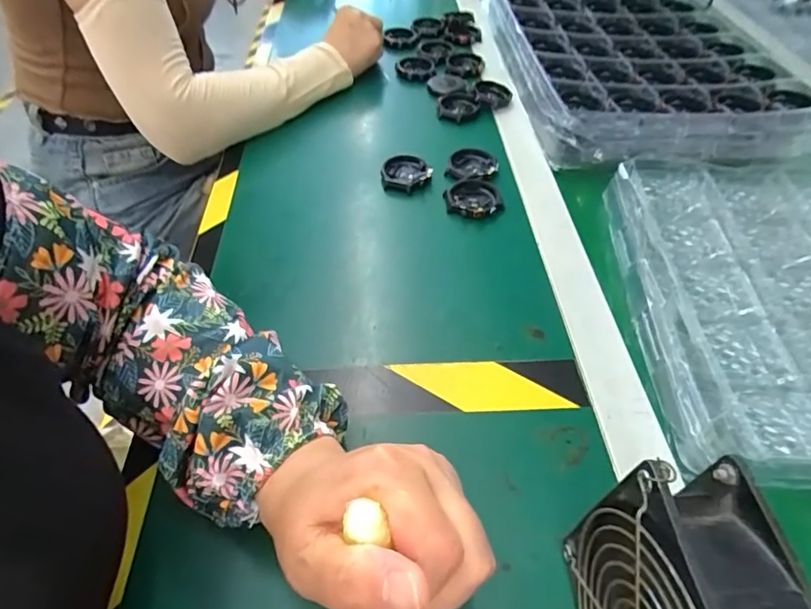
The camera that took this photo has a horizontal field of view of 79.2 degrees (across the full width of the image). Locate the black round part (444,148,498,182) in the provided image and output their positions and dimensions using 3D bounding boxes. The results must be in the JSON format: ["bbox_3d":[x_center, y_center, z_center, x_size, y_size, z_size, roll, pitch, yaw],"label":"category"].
[{"bbox_3d":[0.069,-0.143,0.506,0.046,0.009,0.054,31,54,22],"label":"black round part"}]

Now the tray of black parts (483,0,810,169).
[{"bbox_3d":[0.299,-0.333,0.653,0.325,0.044,0.496,0,49,-3],"label":"tray of black parts"}]

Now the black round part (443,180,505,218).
[{"bbox_3d":[0.068,-0.103,0.478,0.054,0.010,0.054,1,49,-2],"label":"black round part"}]

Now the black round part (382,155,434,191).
[{"bbox_3d":[0.001,-0.132,0.502,0.050,0.016,0.050,7,49,3],"label":"black round part"}]

